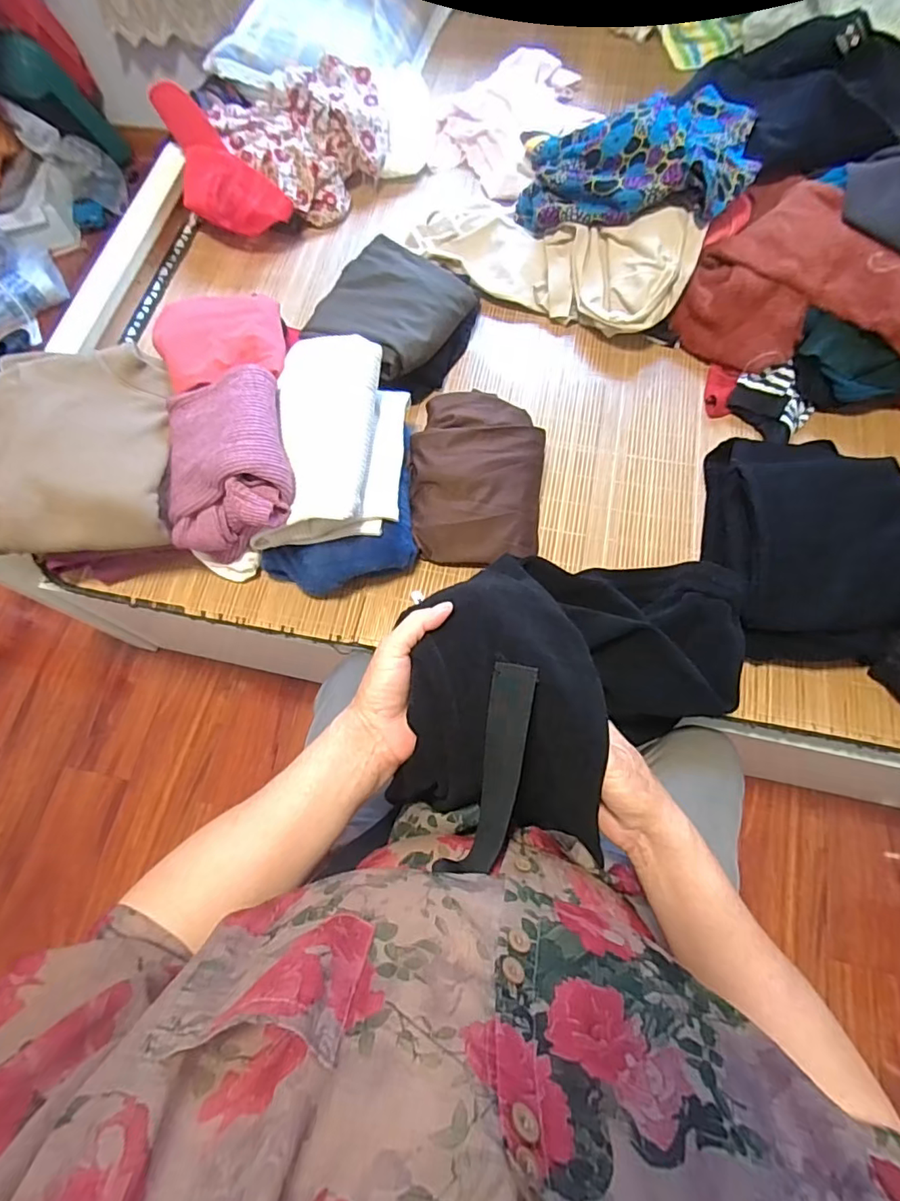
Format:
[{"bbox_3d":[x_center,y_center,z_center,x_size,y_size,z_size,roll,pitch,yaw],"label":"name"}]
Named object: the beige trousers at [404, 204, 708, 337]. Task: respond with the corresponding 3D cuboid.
[{"bbox_3d":[0.149,-0.577,0.880,0.475,0.082,0.173,23,73,10],"label":"beige trousers"}]

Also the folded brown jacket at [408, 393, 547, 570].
[{"bbox_3d":[0.039,-0.173,0.754,0.182,0.079,0.237,3,70,3],"label":"folded brown jacket"}]

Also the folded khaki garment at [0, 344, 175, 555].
[{"bbox_3d":[-0.494,-0.199,0.690,0.242,0.080,0.262,-9,70,-1],"label":"folded khaki garment"}]

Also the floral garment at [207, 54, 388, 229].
[{"bbox_3d":[-0.253,-0.846,0.994,0.290,0.120,0.267,-1,70,2],"label":"floral garment"}]

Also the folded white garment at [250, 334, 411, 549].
[{"bbox_3d":[-0.159,-0.209,0.702,0.185,0.098,0.256,2,70,3],"label":"folded white garment"}]

